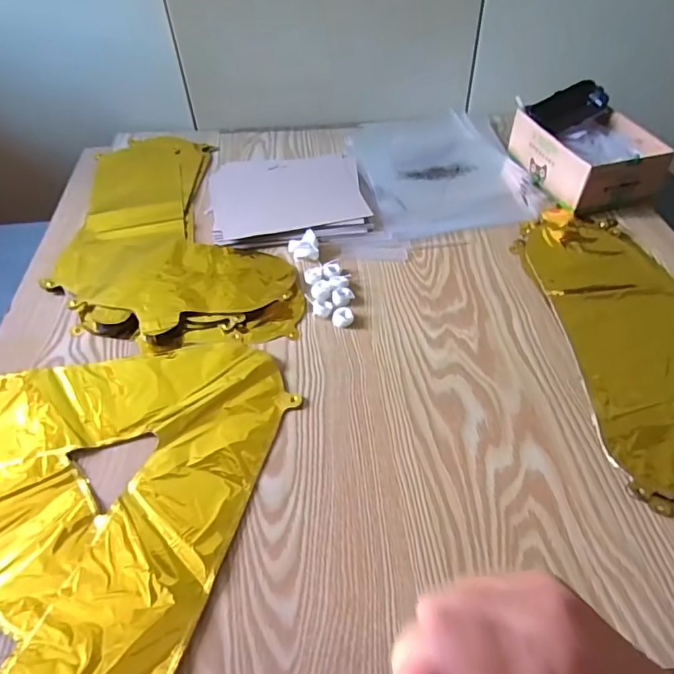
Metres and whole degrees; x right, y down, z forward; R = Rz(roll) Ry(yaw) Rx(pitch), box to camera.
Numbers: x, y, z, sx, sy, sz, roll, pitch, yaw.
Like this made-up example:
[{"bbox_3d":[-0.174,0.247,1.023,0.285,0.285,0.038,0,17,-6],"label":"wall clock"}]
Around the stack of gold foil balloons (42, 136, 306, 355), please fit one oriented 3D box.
[{"bbox_3d":[-0.228,-0.142,0.643,0.240,0.017,0.466,-20,51,-14],"label":"stack of gold foil balloons"}]

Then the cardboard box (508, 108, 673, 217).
[{"bbox_3d":[0.349,-0.257,0.705,0.138,0.066,0.191,-13,49,-9],"label":"cardboard box"}]

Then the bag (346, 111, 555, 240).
[{"bbox_3d":[0.149,-0.254,0.733,0.226,0.013,0.295,-10,49,-6],"label":"bag"}]

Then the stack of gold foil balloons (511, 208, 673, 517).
[{"bbox_3d":[0.334,-0.002,0.493,0.219,0.013,0.412,-3,48,0],"label":"stack of gold foil balloons"}]

